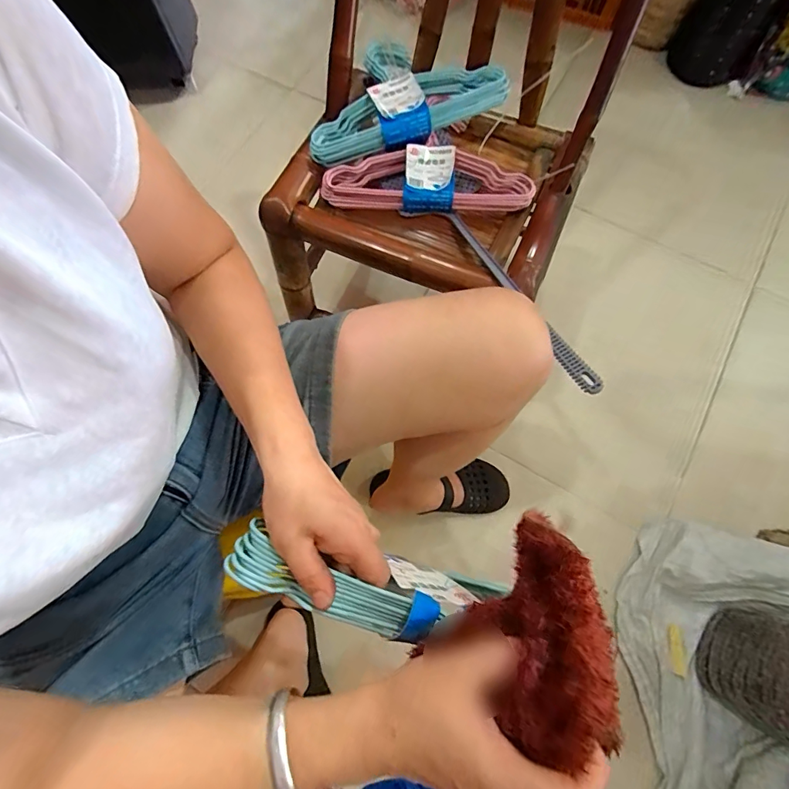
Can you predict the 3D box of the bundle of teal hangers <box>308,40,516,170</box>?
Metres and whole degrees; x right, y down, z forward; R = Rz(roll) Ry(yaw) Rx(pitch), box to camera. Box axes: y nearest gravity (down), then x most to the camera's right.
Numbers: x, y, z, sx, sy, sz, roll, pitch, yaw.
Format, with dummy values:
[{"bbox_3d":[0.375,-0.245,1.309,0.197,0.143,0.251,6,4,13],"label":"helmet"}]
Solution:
[{"bbox_3d":[0.003,-0.442,0.623,0.286,0.045,0.188,-18,71,-4],"label":"bundle of teal hangers"}]

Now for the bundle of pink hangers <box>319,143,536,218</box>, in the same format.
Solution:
[{"bbox_3d":[0.043,-0.302,0.604,0.288,0.039,0.091,1,71,3],"label":"bundle of pink hangers"}]

